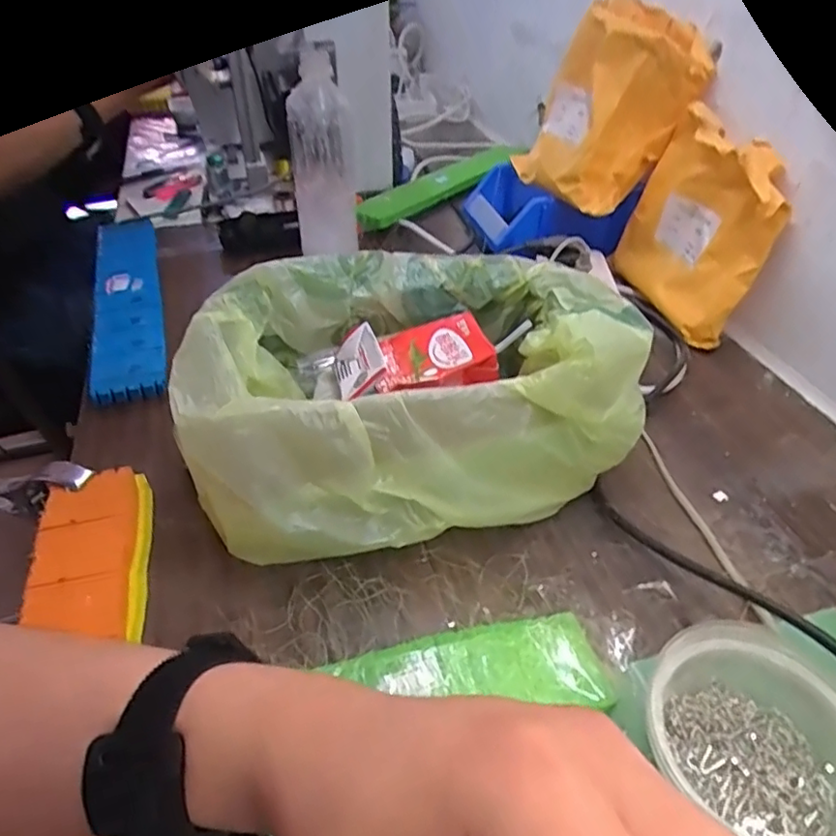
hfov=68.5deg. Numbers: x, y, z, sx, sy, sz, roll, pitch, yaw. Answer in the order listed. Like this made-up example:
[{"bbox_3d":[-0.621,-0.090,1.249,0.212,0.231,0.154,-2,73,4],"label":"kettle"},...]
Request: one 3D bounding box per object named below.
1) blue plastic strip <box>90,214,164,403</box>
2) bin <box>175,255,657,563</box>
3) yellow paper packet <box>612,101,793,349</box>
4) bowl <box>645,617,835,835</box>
[{"bbox_3d":[-0.305,-0.129,0.641,0.065,0.030,0.350,-13,42,-15],"label":"blue plastic strip"},{"bbox_3d":[-0.008,-0.017,0.427,0.296,0.130,0.193,-13,42,-16],"label":"bin"},{"bbox_3d":[0.255,-0.181,0.576,0.034,0.162,0.162,-6,47,-20],"label":"yellow paper packet"},{"bbox_3d":[0.157,0.151,0.284,0.085,0.055,0.095,-21,45,-23],"label":"bowl"}]

